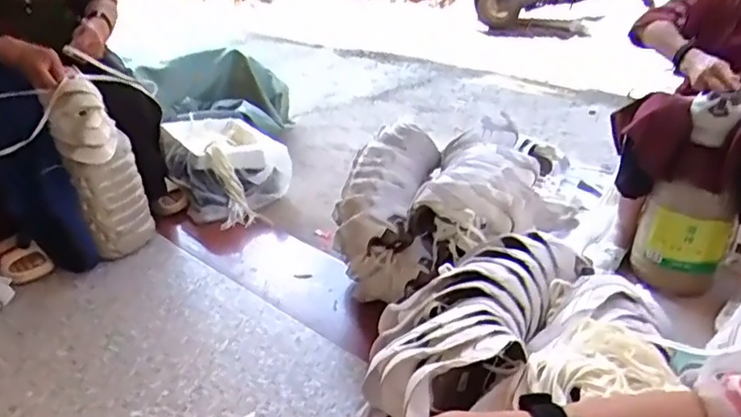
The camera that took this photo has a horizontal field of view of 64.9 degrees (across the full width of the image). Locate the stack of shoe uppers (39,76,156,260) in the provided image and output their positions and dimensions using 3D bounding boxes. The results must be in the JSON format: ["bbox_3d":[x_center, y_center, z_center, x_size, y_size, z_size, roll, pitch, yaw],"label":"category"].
[{"bbox_3d":[-0.626,-0.072,1.380,0.159,0.448,0.105,-16,32,-22],"label":"stack of shoe uppers"}]

